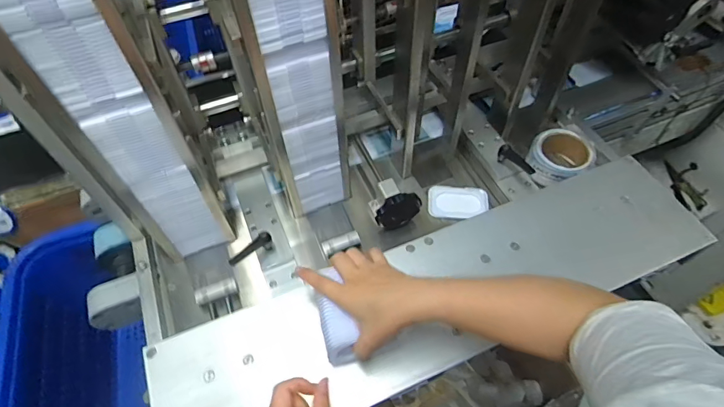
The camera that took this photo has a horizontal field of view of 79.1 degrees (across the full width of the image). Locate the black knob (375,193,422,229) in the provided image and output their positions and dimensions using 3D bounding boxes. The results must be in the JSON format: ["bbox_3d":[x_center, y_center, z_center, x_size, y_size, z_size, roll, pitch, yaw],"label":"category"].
[{"bbox_3d":[0.057,0.011,0.681,0.071,0.063,0.025,-9,55,-5],"label":"black knob"}]

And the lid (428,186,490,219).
[{"bbox_3d":[0.161,-0.004,0.736,0.098,0.008,0.063,3,55,4],"label":"lid"}]

